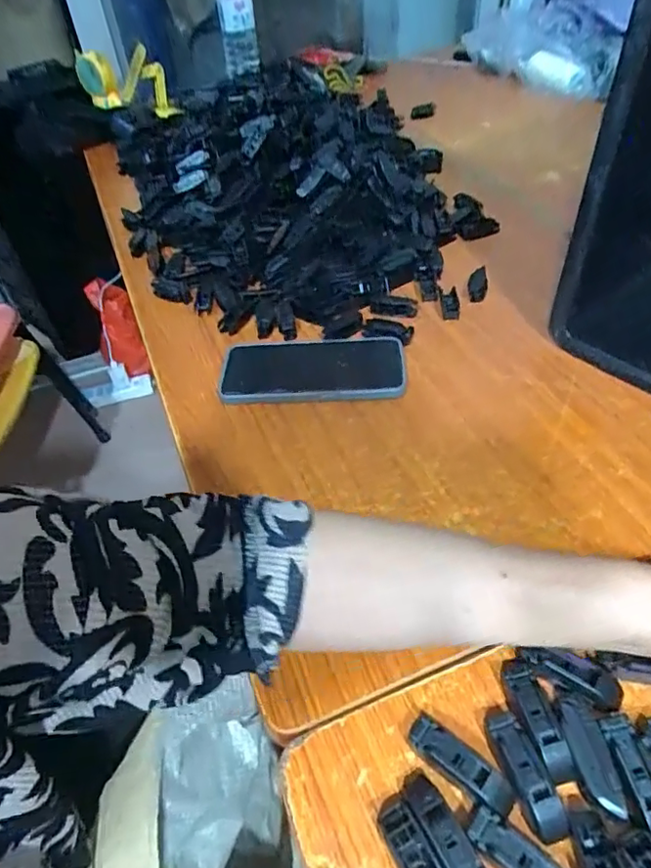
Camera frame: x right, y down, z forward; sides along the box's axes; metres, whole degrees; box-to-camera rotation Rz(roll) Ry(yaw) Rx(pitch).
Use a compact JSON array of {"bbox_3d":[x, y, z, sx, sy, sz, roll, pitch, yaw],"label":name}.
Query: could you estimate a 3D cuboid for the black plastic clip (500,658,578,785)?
[{"bbox_3d":[0.111,0.148,0.296,0.020,0.008,0.061,-11,47,-6],"label":"black plastic clip"}]

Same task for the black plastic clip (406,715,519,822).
[{"bbox_3d":[0.068,0.167,0.283,0.056,0.015,0.017,30,55,28],"label":"black plastic clip"}]

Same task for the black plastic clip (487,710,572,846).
[{"bbox_3d":[0.098,0.167,0.279,0.018,0.011,0.057,-16,47,-11],"label":"black plastic clip"}]

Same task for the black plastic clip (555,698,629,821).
[{"bbox_3d":[0.131,0.159,0.280,0.017,0.007,0.052,-6,46,-1],"label":"black plastic clip"}]

